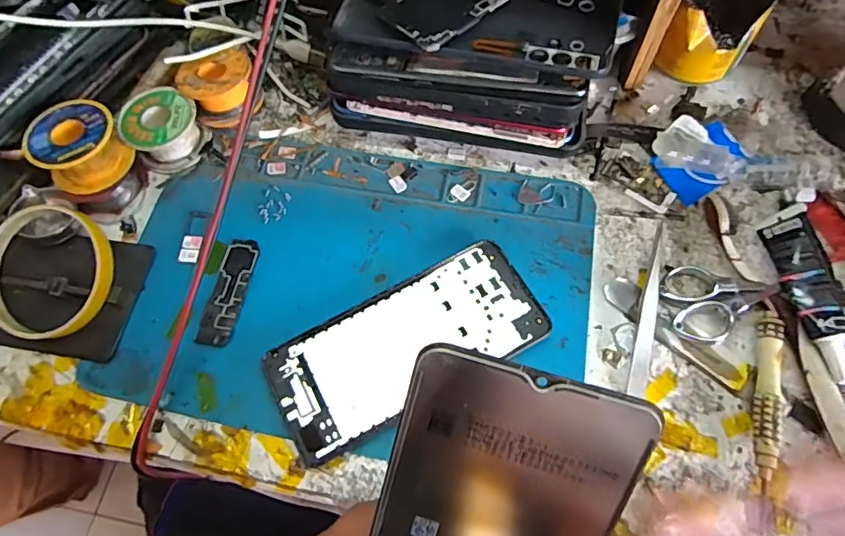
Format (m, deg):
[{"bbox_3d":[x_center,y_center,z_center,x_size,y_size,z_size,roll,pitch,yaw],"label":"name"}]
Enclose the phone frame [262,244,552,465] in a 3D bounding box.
[{"bbox_3d":[-0.009,0.046,0.312,0.162,0.007,0.072,-27,68,-9],"label":"phone frame"}]

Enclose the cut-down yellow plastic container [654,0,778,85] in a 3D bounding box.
[{"bbox_3d":[0.205,-0.168,0.368,0.053,0.055,0.068,25,69,13],"label":"cut-down yellow plastic container"}]

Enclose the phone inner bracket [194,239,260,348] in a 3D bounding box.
[{"bbox_3d":[-0.124,0.015,0.333,0.022,0.004,0.072,9,67,7],"label":"phone inner bracket"}]

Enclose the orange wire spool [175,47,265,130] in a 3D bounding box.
[{"bbox_3d":[-0.146,-0.131,0.381,0.051,0.032,0.043,-22,67,-7],"label":"orange wire spool"}]

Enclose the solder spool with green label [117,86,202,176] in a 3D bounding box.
[{"bbox_3d":[-0.186,-0.099,0.373,0.052,0.033,0.050,-1,66,2],"label":"solder spool with green label"}]

